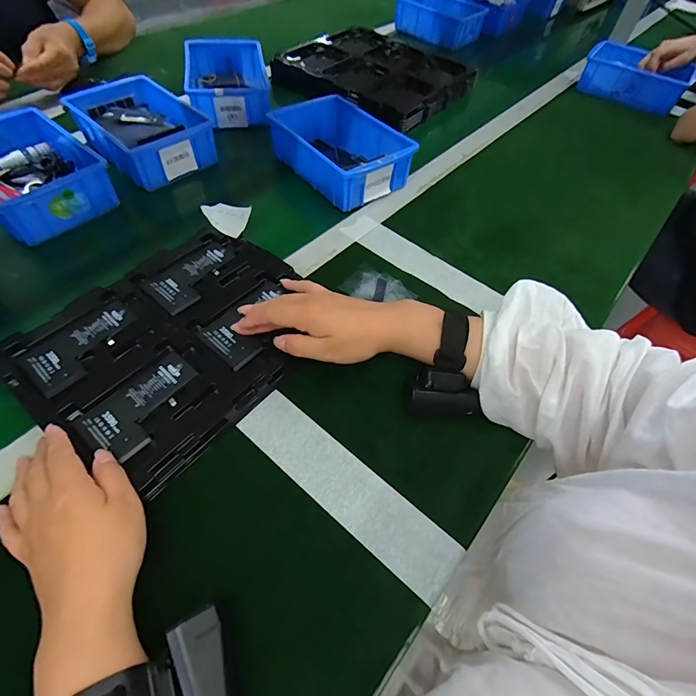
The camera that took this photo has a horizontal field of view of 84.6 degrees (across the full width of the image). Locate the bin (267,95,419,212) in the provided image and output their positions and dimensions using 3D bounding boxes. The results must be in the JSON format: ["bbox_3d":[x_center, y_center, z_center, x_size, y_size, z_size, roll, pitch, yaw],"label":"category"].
[{"bbox_3d":[-0.015,-0.290,0.559,0.129,0.063,0.205,-32,63,-24],"label":"bin"}]

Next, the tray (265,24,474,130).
[{"bbox_3d":[0.047,-0.537,0.753,0.320,0.045,0.274,33,59,17],"label":"tray"}]

